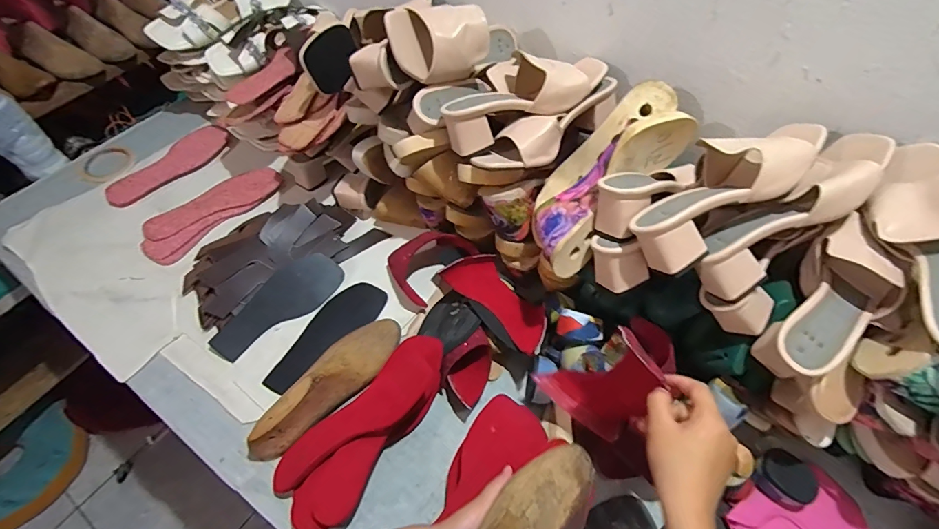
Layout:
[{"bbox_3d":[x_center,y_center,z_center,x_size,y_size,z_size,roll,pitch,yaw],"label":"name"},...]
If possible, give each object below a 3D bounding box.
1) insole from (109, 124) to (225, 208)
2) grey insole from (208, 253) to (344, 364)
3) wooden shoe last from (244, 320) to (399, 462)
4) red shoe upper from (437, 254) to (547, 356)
[{"bbox_3d":[-0.587,-0.196,0.851,0.101,0.016,0.237,28,61,18],"label":"insole"},{"bbox_3d":[-0.293,0.065,0.673,0.085,0.011,0.204,39,72,2],"label":"grey insole"},{"bbox_3d":[-0.197,0.149,0.581,0.245,0.066,0.080,-39,64,-22],"label":"wooden shoe last"},{"bbox_3d":[0.046,0.046,0.610,0.165,0.057,0.084,42,69,8],"label":"red shoe upper"}]

